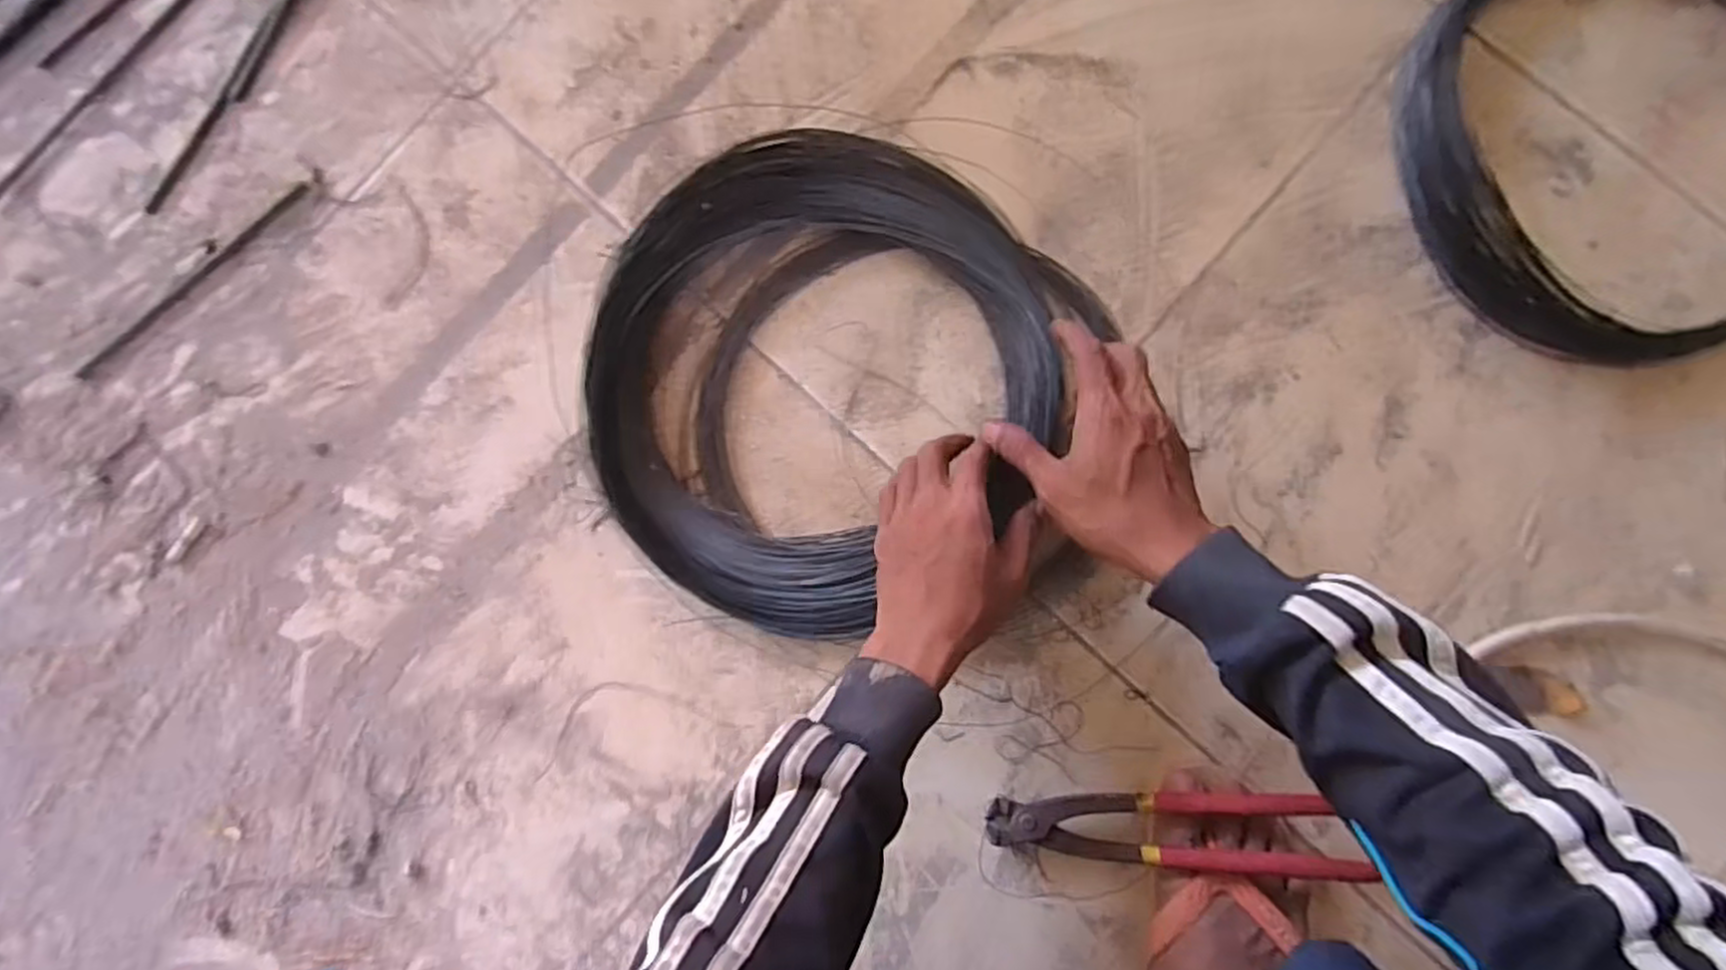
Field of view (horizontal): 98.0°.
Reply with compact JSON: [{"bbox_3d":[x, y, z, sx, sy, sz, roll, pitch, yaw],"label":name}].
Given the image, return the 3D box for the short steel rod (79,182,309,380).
[{"bbox_3d":[-0.498,-0.154,0.559,0.216,0.010,0.013,-43,88,-2],"label":"short steel rod"}]

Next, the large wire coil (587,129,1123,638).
[{"bbox_3d":[-0.013,-0.055,0.495,0.335,0.059,0.314,38,88,2],"label":"large wire coil"}]

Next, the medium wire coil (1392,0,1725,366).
[{"bbox_3d":[0.480,-0.220,0.473,0.247,0.045,0.282,-25,86,1],"label":"medium wire coil"}]

